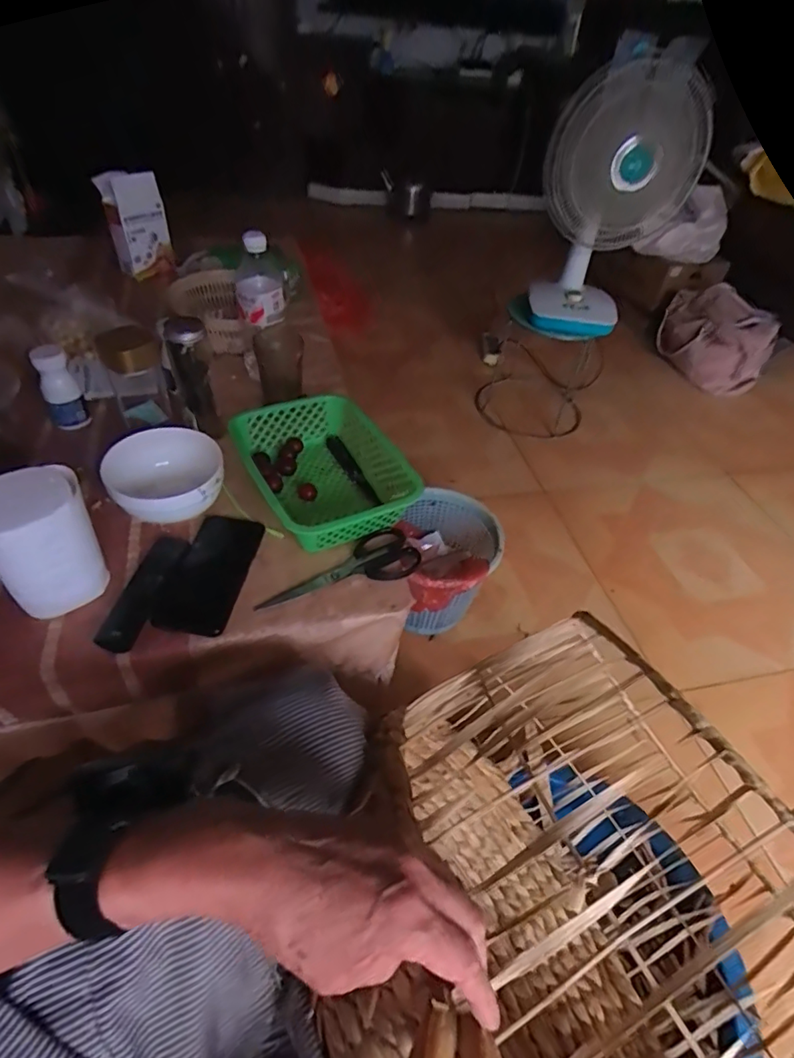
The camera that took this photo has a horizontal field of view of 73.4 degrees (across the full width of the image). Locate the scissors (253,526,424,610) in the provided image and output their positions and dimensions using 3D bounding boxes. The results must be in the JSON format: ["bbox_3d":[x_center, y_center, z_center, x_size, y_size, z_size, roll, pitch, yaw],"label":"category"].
[{"bbox_3d":[-0.068,0.046,0.624,0.196,0.009,0.067,-17,51,-21],"label":"scissors"}]

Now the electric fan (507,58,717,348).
[{"bbox_3d":[0.508,-0.770,1.301,0.348,0.580,0.250,7,46,0],"label":"electric fan"}]

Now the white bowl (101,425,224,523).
[{"bbox_3d":[-0.284,-0.059,0.663,0.129,0.073,0.137,3,46,-3],"label":"white bowl"}]

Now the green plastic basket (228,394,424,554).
[{"bbox_3d":[-0.093,-0.077,0.703,0.187,0.064,0.246,-18,51,-22],"label":"green plastic basket"}]

